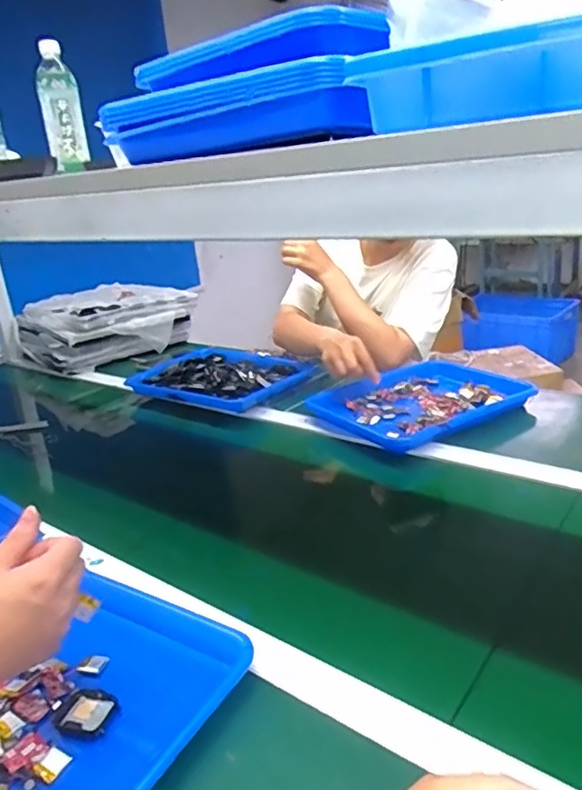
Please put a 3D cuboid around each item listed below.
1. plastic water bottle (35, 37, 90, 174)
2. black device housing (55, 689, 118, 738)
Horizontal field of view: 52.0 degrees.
[{"bbox_3d":[-0.375,-0.464,0.972,0.061,0.183,0.071,-13,22,-17],"label":"plastic water bottle"},{"bbox_3d":[-0.164,0.255,0.478,0.044,0.005,0.035,7,40,16],"label":"black device housing"}]

